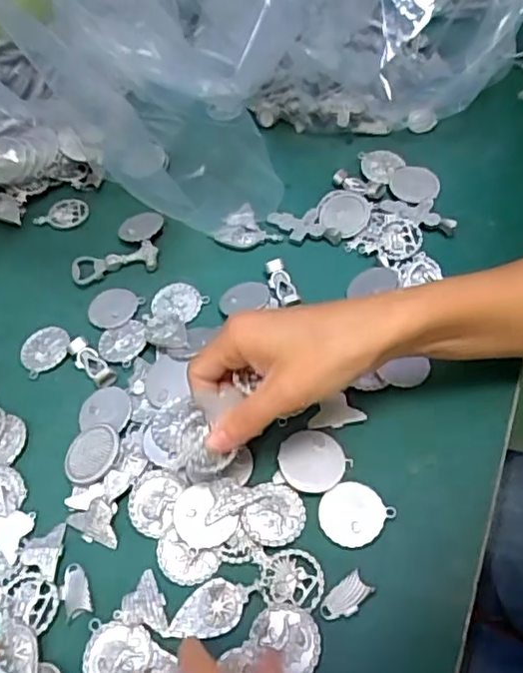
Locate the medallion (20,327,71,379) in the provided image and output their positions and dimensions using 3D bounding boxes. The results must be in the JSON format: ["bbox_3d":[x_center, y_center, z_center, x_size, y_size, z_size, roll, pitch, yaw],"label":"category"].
[{"bbox_3d":[-0.159,0.008,0.443,0.037,0.004,0.038,-2,56,3],"label":"medallion"}]

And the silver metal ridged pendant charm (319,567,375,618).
[{"bbox_3d":[0.045,0.141,0.325,0.029,0.004,0.015,-36,61,-19],"label":"silver metal ridged pendant charm"}]

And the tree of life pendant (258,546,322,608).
[{"bbox_3d":[0.017,0.133,0.334,0.034,0.004,0.029,0,56,4],"label":"tree of life pendant"}]

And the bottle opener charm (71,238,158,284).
[{"bbox_3d":[-0.117,-0.060,0.480,0.069,0.007,0.029,-9,56,-1],"label":"bottle opener charm"}]

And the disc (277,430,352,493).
[{"bbox_3d":[0.031,0.075,0.371,0.040,0.004,0.039,-2,56,3],"label":"disc"}]

